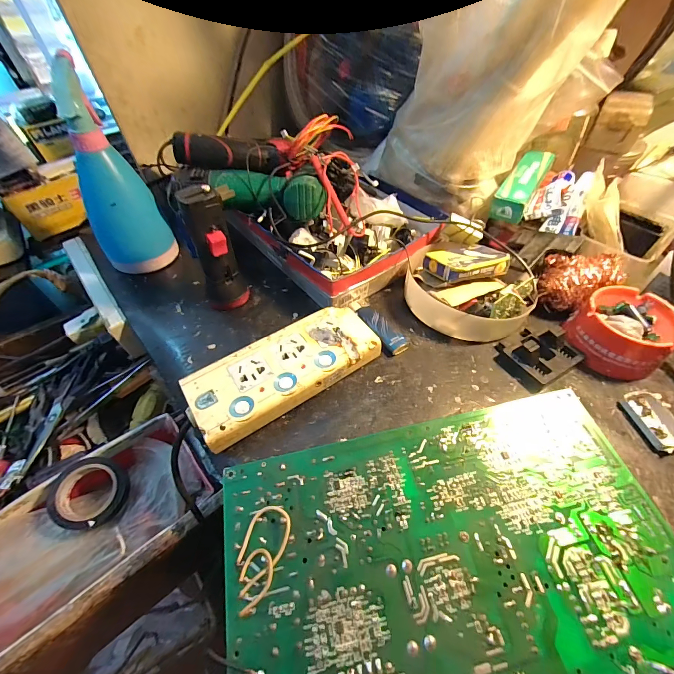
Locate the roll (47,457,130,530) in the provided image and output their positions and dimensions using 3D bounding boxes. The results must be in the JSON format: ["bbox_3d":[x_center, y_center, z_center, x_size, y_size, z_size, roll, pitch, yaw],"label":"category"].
[{"bbox_3d":[-0.243,0.152,0.325,0.060,0.025,0.063,-1,52,1],"label":"roll"}]

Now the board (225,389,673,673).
[{"bbox_3d":[0.072,0.138,0.218,0.271,0.036,0.159,-11,52,-7],"label":"board"}]

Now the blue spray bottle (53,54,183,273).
[{"bbox_3d":[-0.255,-0.164,0.366,0.079,0.189,0.069,-36,59,-24],"label":"blue spray bottle"}]

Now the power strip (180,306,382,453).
[{"bbox_3d":[-0.048,0.029,0.310,0.171,0.031,0.073,-28,56,-19],"label":"power strip"}]

